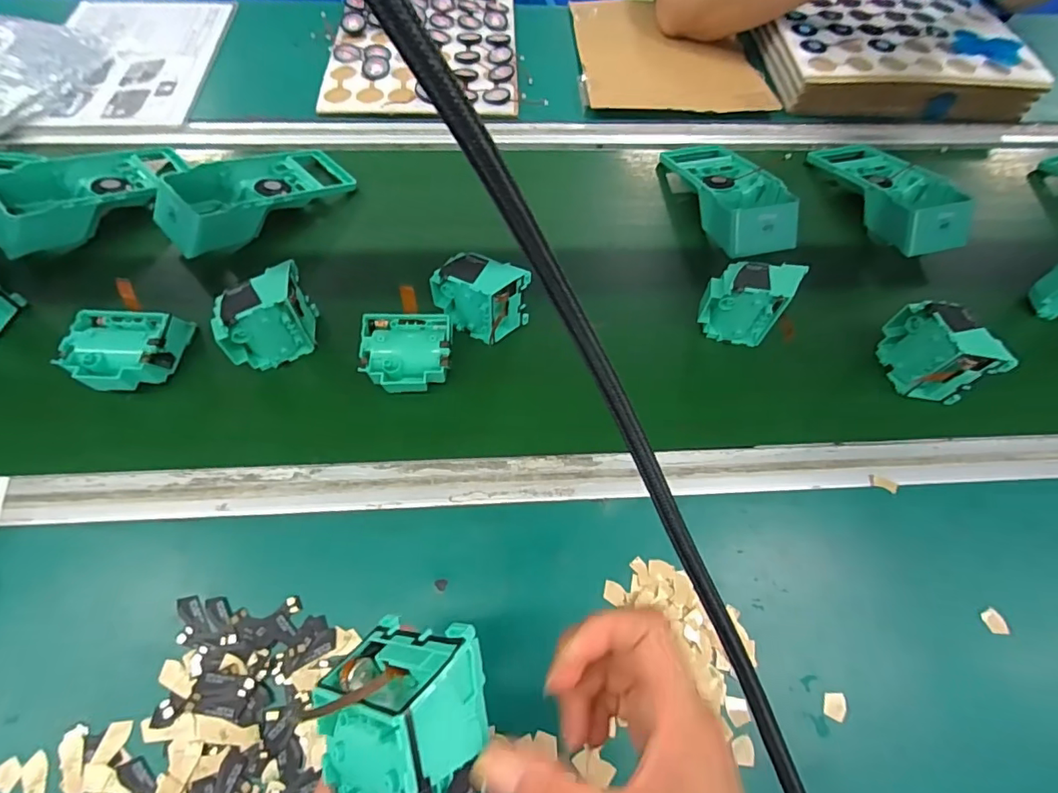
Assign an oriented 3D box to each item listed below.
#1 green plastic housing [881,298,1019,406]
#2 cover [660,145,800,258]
[{"bbox_3d":[0.359,-0.040,0.452,0.043,0.086,0.081,-7,63,-4],"label":"green plastic housing"},{"bbox_3d":[0.219,-0.230,0.560,0.091,0.049,0.190,-10,63,-5],"label":"cover"}]

